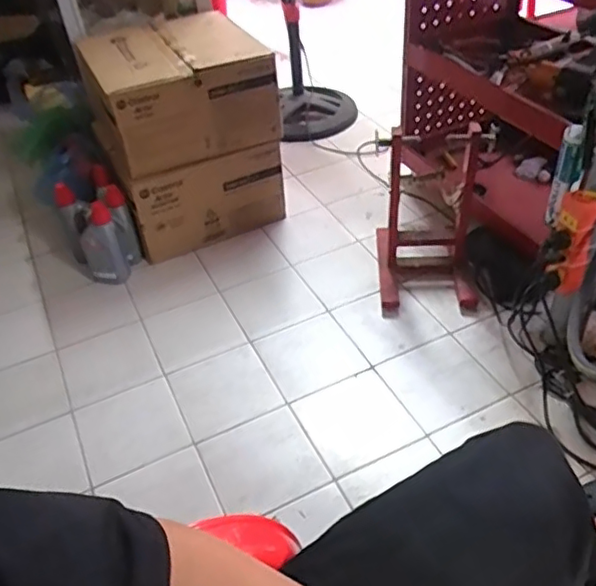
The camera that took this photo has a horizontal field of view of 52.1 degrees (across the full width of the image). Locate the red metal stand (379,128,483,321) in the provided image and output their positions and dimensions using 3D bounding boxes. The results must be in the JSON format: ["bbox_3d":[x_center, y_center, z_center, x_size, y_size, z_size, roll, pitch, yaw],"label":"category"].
[{"bbox_3d":[0.309,-0.224,1.474,0.231,0.377,0.391,-2,42,4],"label":"red metal stand"}]

